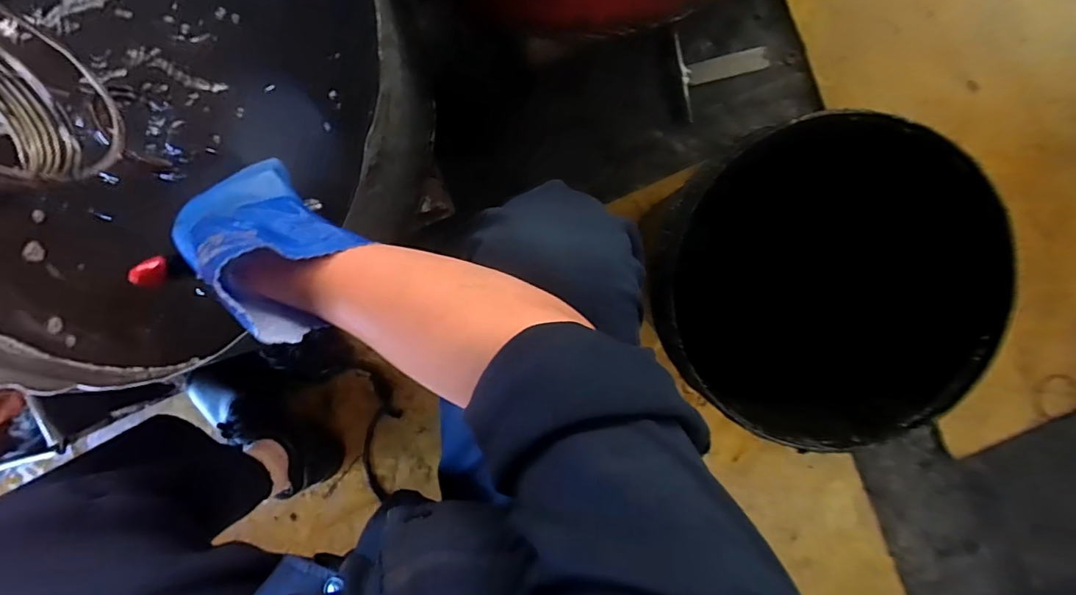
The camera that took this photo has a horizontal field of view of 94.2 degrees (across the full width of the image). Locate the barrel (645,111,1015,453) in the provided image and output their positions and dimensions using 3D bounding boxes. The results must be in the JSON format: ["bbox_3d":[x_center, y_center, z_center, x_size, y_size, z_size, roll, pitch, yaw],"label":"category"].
[{"bbox_3d":[0.305,-0.019,0.666,0.312,0.446,0.337,0,95,0],"label":"barrel"}]

